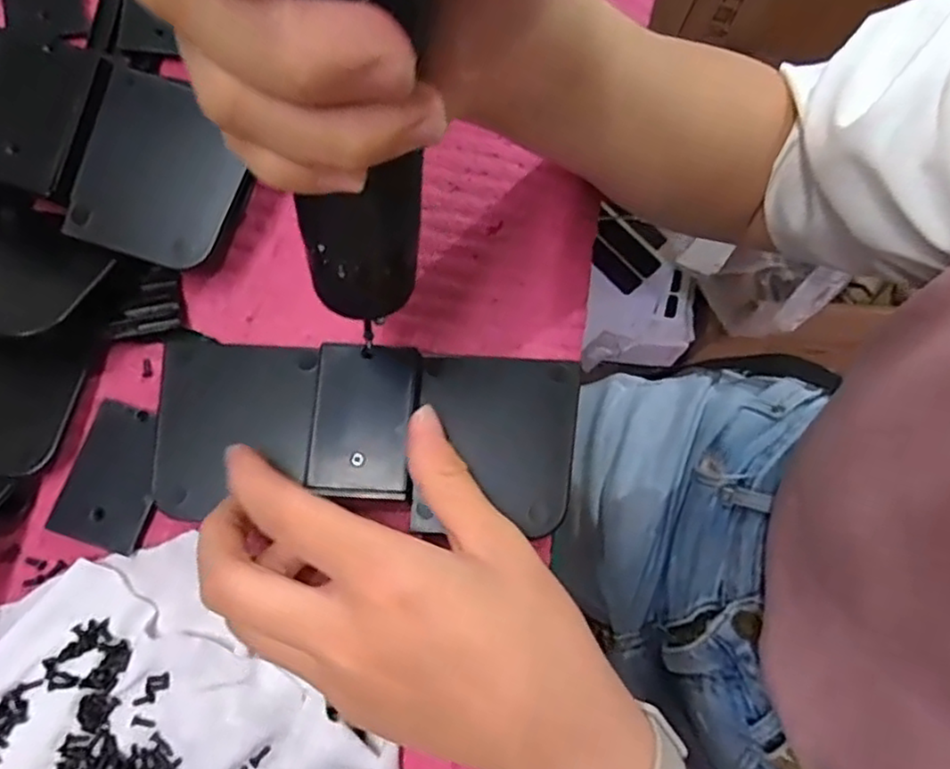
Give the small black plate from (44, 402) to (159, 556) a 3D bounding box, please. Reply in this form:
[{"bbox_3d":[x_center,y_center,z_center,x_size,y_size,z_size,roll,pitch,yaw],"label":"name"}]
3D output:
[{"bbox_3d":[-0.145,0.037,0.279,0.035,0.006,0.055,20,73,-5],"label":"small black plate"}]

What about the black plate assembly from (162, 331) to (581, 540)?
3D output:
[{"bbox_3d":[-0.042,0.018,0.270,0.161,0.022,0.069,4,76,2],"label":"black plate assembly"}]

